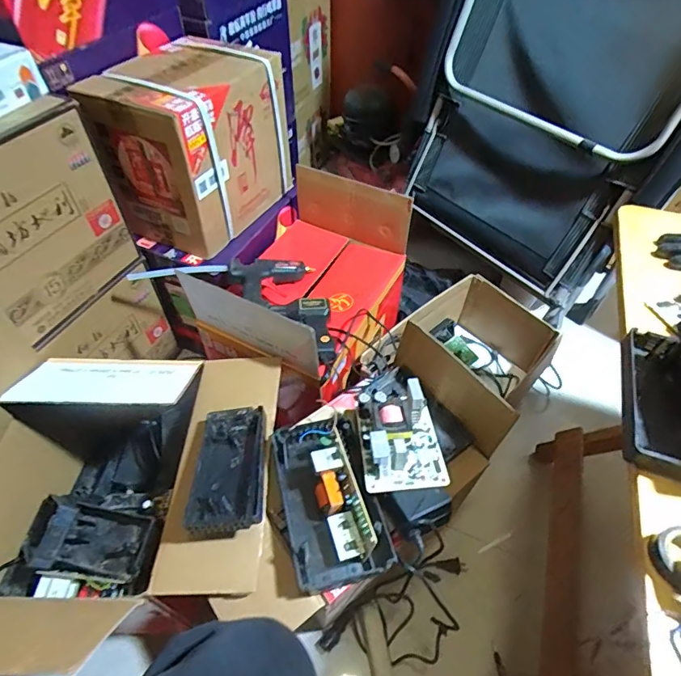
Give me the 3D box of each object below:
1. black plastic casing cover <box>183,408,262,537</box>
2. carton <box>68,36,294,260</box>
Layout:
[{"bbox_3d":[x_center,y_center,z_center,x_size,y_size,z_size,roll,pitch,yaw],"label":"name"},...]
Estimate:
[{"bbox_3d":[-0.157,0.179,0.633,0.092,0.047,0.181,-3,50,-4],"label":"black plastic casing cover"},{"bbox_3d":[-0.278,-0.382,0.913,0.199,0.304,0.359,24,54,18],"label":"carton"}]

